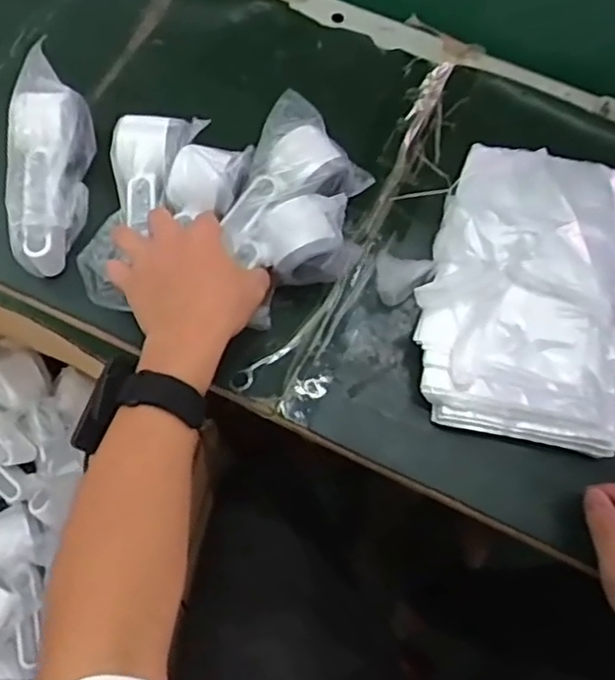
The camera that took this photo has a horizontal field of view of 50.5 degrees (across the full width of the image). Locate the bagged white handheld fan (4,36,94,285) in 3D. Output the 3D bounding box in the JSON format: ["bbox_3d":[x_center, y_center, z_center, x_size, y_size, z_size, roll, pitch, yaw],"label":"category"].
[{"bbox_3d":[-0.221,-0.148,0.561,0.060,0.068,0.181,0,83,-3],"label":"bagged white handheld fan"}]

